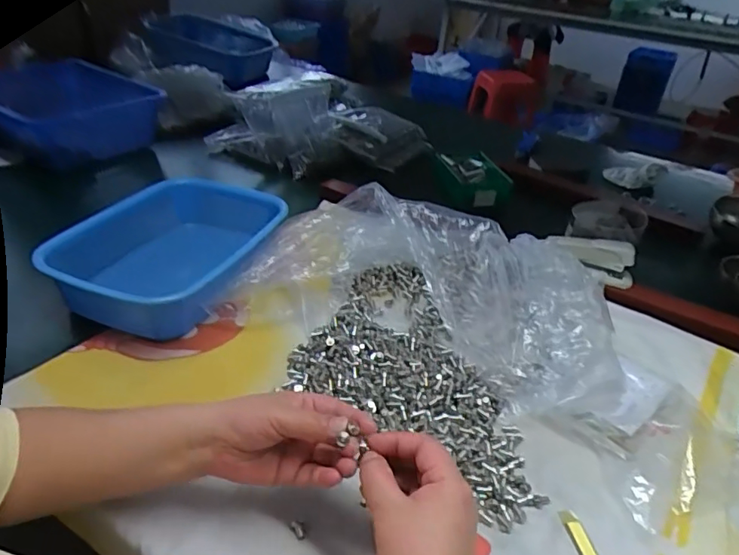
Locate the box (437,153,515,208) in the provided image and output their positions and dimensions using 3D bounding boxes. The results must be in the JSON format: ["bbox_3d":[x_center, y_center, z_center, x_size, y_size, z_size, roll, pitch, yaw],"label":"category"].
[{"bbox_3d":[0.181,-0.182,0.973,0.112,0.052,0.148,0,35,-7],"label":"box"}]

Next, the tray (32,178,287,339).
[{"bbox_3d":[-0.253,-0.033,0.690,0.231,0.078,0.284,10,35,7],"label":"tray"}]

